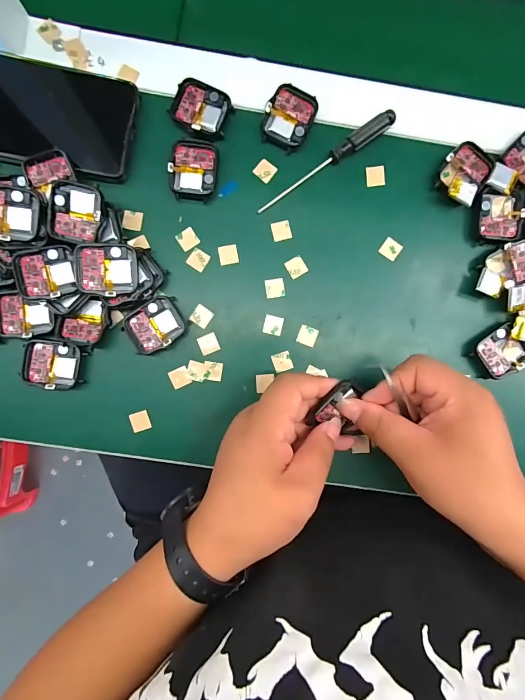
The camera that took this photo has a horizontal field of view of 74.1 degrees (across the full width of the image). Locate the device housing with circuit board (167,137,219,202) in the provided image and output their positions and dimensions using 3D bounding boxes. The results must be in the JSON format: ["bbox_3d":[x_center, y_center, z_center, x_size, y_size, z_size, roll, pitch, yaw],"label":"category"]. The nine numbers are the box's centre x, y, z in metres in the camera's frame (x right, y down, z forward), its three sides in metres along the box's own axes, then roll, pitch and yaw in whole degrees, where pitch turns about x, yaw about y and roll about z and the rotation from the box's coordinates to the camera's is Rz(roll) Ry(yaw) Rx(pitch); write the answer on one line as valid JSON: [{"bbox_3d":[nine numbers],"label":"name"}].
[{"bbox_3d":[-0.055,-0.145,0.282,0.037,0.009,0.046,7,88,-3],"label":"device housing with circuit board"}]

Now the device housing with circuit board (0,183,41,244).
[{"bbox_3d":[-0.182,-0.097,0.245,0.042,0.006,0.038,6,92,-17],"label":"device housing with circuit board"}]

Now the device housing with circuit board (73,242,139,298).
[{"bbox_3d":[-0.115,-0.060,0.258,0.042,0.006,0.038,-6,94,-16],"label":"device housing with circuit board"}]

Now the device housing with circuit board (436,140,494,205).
[{"bbox_3d":[0.165,-0.144,0.287,0.036,0.015,0.047,37,87,-1],"label":"device housing with circuit board"}]

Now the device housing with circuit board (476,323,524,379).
[{"bbox_3d":[0.202,0.001,0.293,0.042,0.015,0.037,-27,90,-3],"label":"device housing with circuit board"}]

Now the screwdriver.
[{"bbox_3d":[0.053,-0.152,0.284,0.129,0.016,0.013,-36,91,-3],"label":"screwdriver"}]

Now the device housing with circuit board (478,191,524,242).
[{"bbox_3d":[0.197,-0.110,0.288,0.037,0.010,0.039,0,89,-3],"label":"device housing with circuit board"}]

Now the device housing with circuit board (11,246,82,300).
[{"bbox_3d":[-0.160,-0.056,0.257,0.042,0.008,0.039,-11,89,-3],"label":"device housing with circuit board"}]

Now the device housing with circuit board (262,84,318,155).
[{"bbox_3d":[0.022,-0.188,0.284,0.038,0.012,0.046,28,88,-2],"label":"device housing with circuit board"}]

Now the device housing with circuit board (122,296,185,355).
[{"bbox_3d":[-0.087,-0.019,0.281,0.044,0.012,0.038,-32,90,-3],"label":"device housing with circuit board"}]

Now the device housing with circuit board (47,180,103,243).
[{"bbox_3d":[-0.139,-0.101,0.256,0.037,0.010,0.039,8,88,-2],"label":"device housing with circuit board"}]

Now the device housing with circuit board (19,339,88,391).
[{"bbox_3d":[-0.167,0.012,0.278,0.042,0.016,0.037,6,89,-3],"label":"device housing with circuit board"}]

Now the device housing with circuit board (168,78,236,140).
[{"bbox_3d":[-0.050,-0.193,0.281,0.045,0.009,0.040,24,88,-2],"label":"device housing with circuit board"}]

